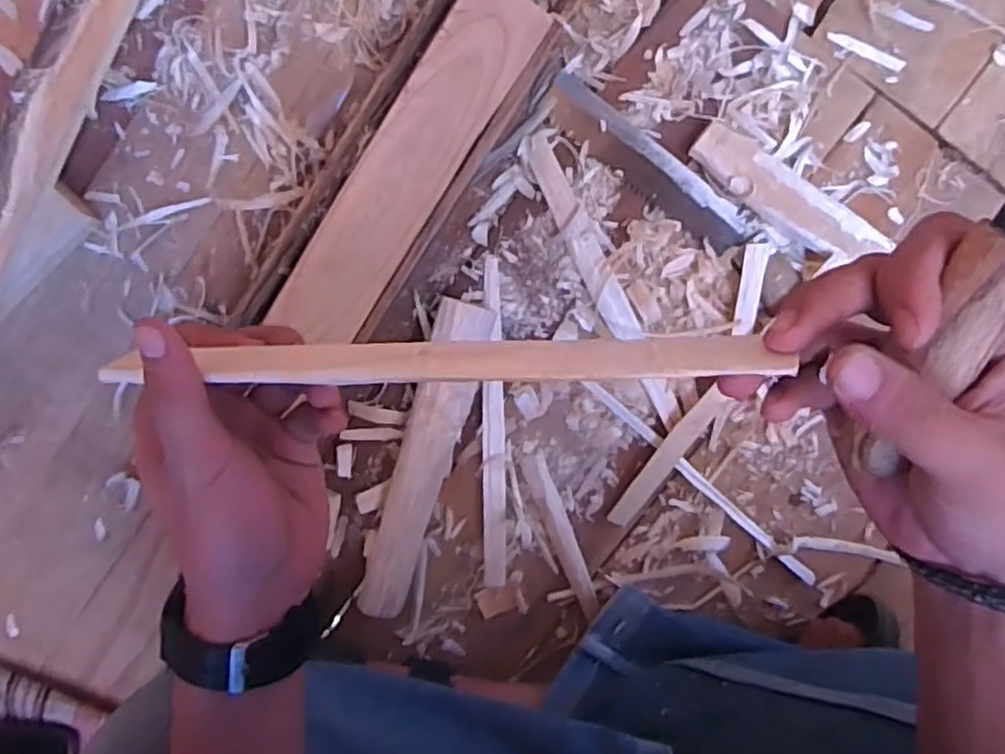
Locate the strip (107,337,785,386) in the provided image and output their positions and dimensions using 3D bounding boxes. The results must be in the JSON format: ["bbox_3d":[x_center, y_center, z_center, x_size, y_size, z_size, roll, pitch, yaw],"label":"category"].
[{"bbox_3d":[-0.030,-0.005,0.248,0.235,0.022,0.004,-1,131,12],"label":"strip"}]

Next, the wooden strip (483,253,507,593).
[{"bbox_3d":[-0.006,0.038,0.562,0.017,0.017,0.257,0,97,3],"label":"wooden strip"}]

